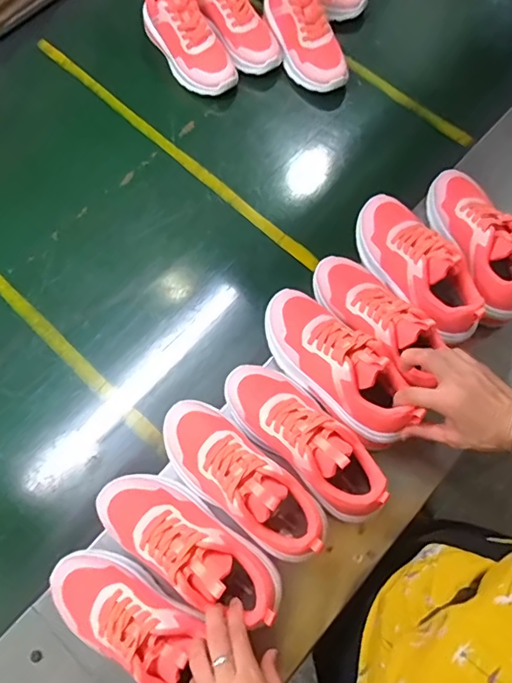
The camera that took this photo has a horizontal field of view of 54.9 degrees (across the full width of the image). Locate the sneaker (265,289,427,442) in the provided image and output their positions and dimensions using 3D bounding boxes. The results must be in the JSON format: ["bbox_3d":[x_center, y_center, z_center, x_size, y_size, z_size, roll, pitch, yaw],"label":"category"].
[{"bbox_3d":[0.095,0.022,0.610,0.087,0.088,0.229,-38,62,-12],"label":"sneaker"}]

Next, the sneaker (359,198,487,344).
[{"bbox_3d":[0.215,-0.110,0.661,0.089,0.093,0.232,-25,56,-7],"label":"sneaker"}]

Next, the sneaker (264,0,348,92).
[{"bbox_3d":[0.084,-0.543,0.847,0.092,0.107,0.224,-24,69,-7],"label":"sneaker"}]

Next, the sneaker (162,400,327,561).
[{"bbox_3d":[-0.024,0.155,0.563,0.221,0.086,0.087,43,76,13],"label":"sneaker"}]

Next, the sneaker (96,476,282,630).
[{"bbox_3d":[-0.074,0.224,0.548,0.233,0.085,0.082,24,71,25],"label":"sneaker"}]

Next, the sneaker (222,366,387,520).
[{"bbox_3d":[0.055,0.103,0.574,0.222,0.083,0.084,43,76,13],"label":"sneaker"}]

